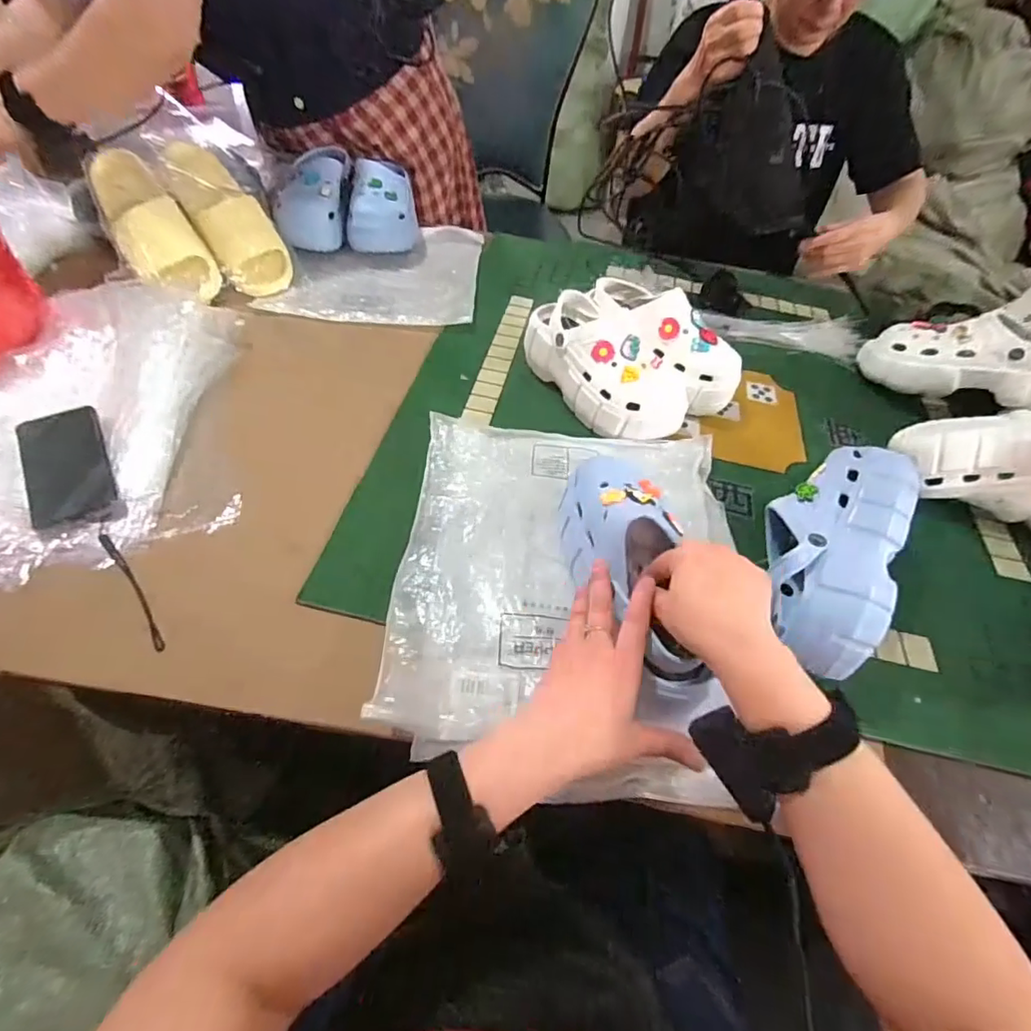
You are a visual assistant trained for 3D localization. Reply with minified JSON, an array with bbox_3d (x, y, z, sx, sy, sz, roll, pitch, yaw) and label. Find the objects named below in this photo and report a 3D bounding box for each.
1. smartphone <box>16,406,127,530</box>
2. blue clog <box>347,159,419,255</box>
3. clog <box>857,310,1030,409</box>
[{"bbox_3d":[-0.464,-0.053,0.572,0.074,0.011,0.164,-23,62,-23],"label":"smartphone"},{"bbox_3d":[-0.233,-0.553,0.974,0.116,0.095,0.201,-3,51,-9],"label":"blue clog"},{"bbox_3d":[0.643,-0.220,0.770,0.278,0.092,0.095,23,50,36],"label":"clog"}]

